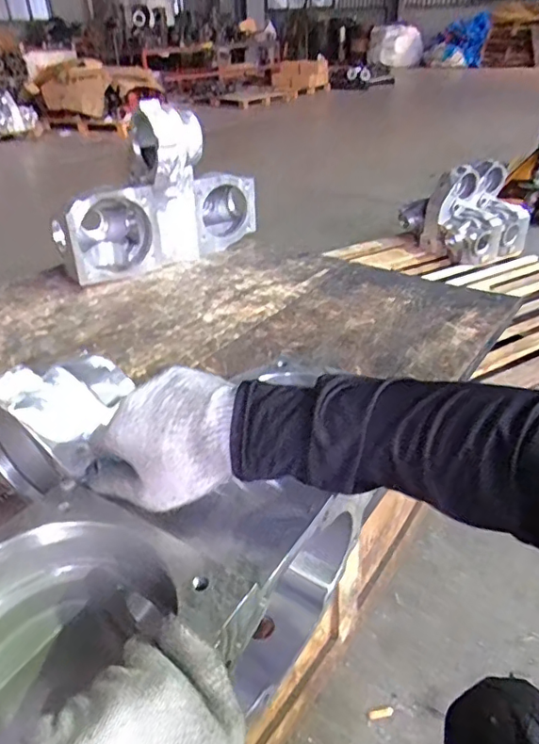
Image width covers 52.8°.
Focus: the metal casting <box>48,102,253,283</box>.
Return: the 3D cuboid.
[{"bbox_3d":[-0.240,-0.398,1.185,0.449,0.303,0.171,-23,38,-29],"label":"metal casting"}]

